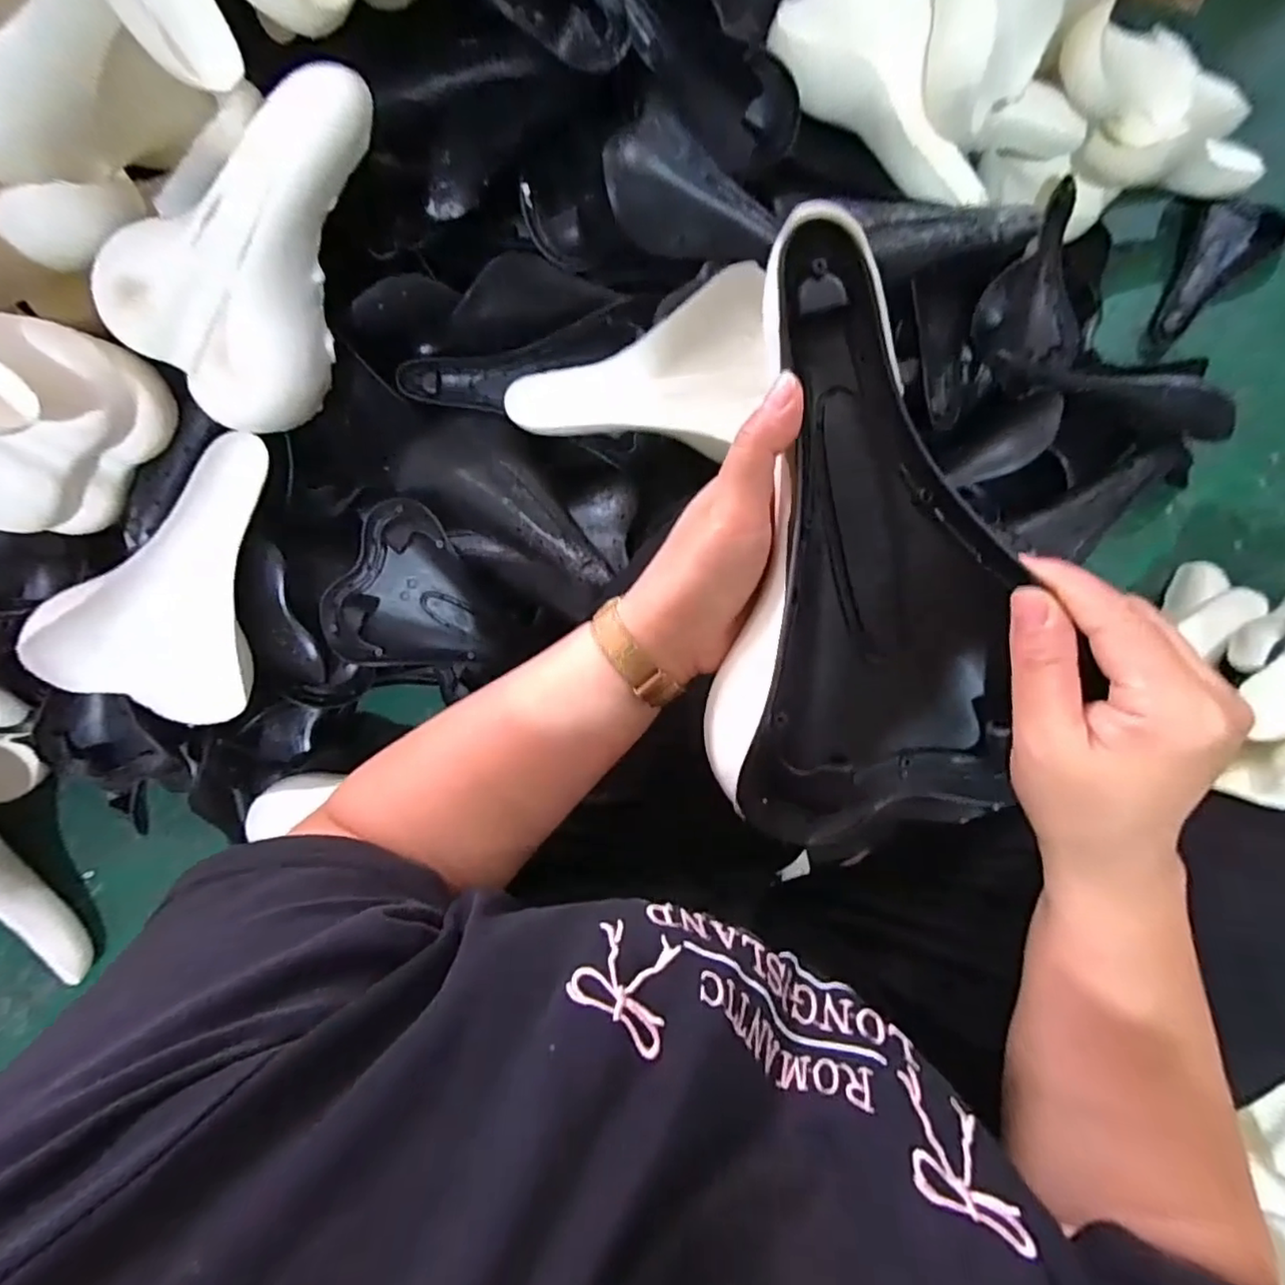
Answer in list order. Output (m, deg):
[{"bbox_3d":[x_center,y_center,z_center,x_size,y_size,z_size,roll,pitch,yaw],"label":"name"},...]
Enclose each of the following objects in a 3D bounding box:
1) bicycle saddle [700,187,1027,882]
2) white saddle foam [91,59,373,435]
[{"bbox_3d":[0.096,-0.036,0.267,0.124,0.043,0.264,-3,95,0],"label":"bicycle saddle"},{"bbox_3d":[-0.271,-0.282,0.482,0.252,0.151,0.066,-38,54,6],"label":"white saddle foam"}]

